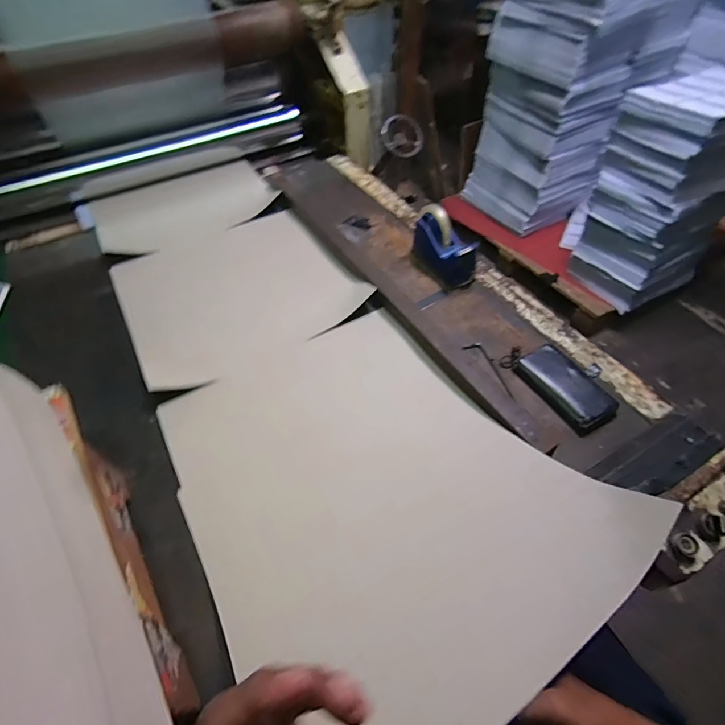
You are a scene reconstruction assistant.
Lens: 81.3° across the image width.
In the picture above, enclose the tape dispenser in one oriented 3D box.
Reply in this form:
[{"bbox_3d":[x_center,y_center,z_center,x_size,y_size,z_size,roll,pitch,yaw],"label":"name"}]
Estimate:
[{"bbox_3d":[0.171,-0.243,0.876,0.065,0.111,0.162,-22,52,-15],"label":"tape dispenser"}]

